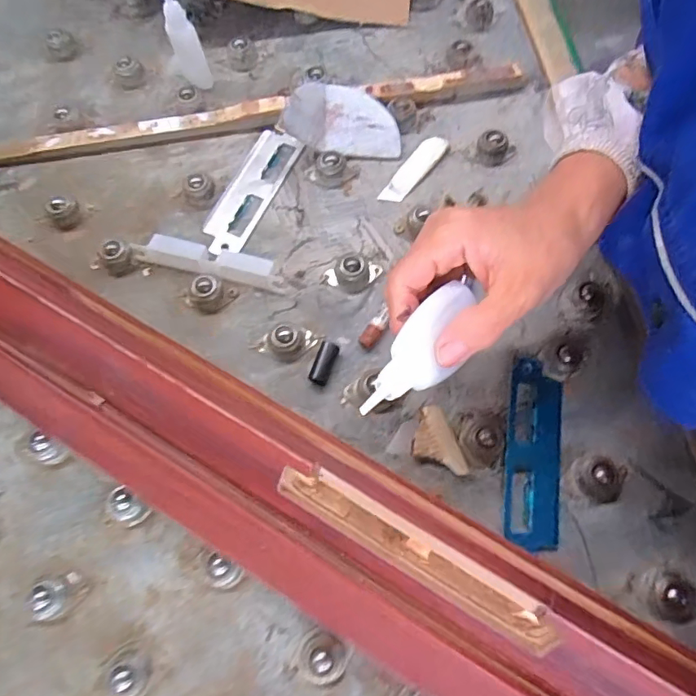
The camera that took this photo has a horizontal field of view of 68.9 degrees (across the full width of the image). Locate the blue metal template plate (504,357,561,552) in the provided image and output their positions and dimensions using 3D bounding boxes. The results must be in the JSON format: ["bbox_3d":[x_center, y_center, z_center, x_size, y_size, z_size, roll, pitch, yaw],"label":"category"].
[{"bbox_3d":[0.131,0.072,0.358,0.037,0.006,0.130,9,71,5],"label":"blue metal template plate"}]

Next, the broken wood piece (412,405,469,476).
[{"bbox_3d":[0.060,0.067,0.357,0.030,0.014,0.051,-20,71,-5],"label":"broken wood piece"}]

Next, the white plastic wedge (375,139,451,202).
[{"bbox_3d":[0.057,-0.156,0.438,0.021,0.009,0.076,39,76,15],"label":"white plastic wedge"}]

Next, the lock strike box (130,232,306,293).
[{"bbox_3d":[-0.107,-0.069,0.408,0.133,0.019,0.021,14,71,7],"label":"lock strike box"}]

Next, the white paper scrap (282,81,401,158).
[{"bbox_3d":[-0.004,-0.202,0.437,0.096,0.045,0.061,-1,70,2],"label":"white paper scrap"}]

